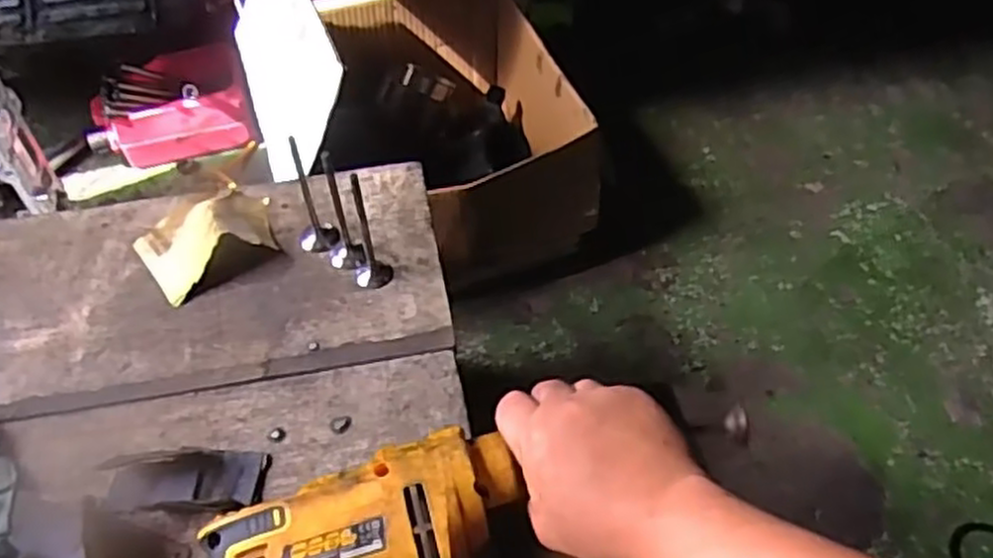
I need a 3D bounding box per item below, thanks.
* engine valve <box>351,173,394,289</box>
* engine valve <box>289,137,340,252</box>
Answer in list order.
[{"bbox_3d":[-0.094,-0.034,0.555,0.028,0.101,0.024,-10,54,-9],"label":"engine valve"},{"bbox_3d":[-0.144,-0.063,0.584,0.029,0.093,0.030,-23,57,-18],"label":"engine valve"}]

